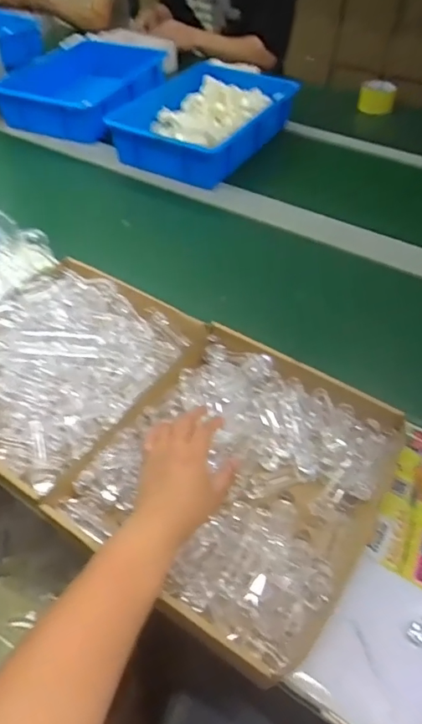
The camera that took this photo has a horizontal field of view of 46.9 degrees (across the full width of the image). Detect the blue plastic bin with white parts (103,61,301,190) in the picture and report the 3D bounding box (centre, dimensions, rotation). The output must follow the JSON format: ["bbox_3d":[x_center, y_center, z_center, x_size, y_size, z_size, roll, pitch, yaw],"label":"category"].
[{"bbox_3d":[-0.035,-0.559,1.114,0.328,0.108,0.366,30,55,22],"label":"blue plastic bin with white parts"}]

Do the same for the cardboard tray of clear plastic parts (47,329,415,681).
[{"bbox_3d":[0.030,0.119,0.539,0.287,0.058,0.314,27,54,20],"label":"cardboard tray of clear plastic parts"}]

